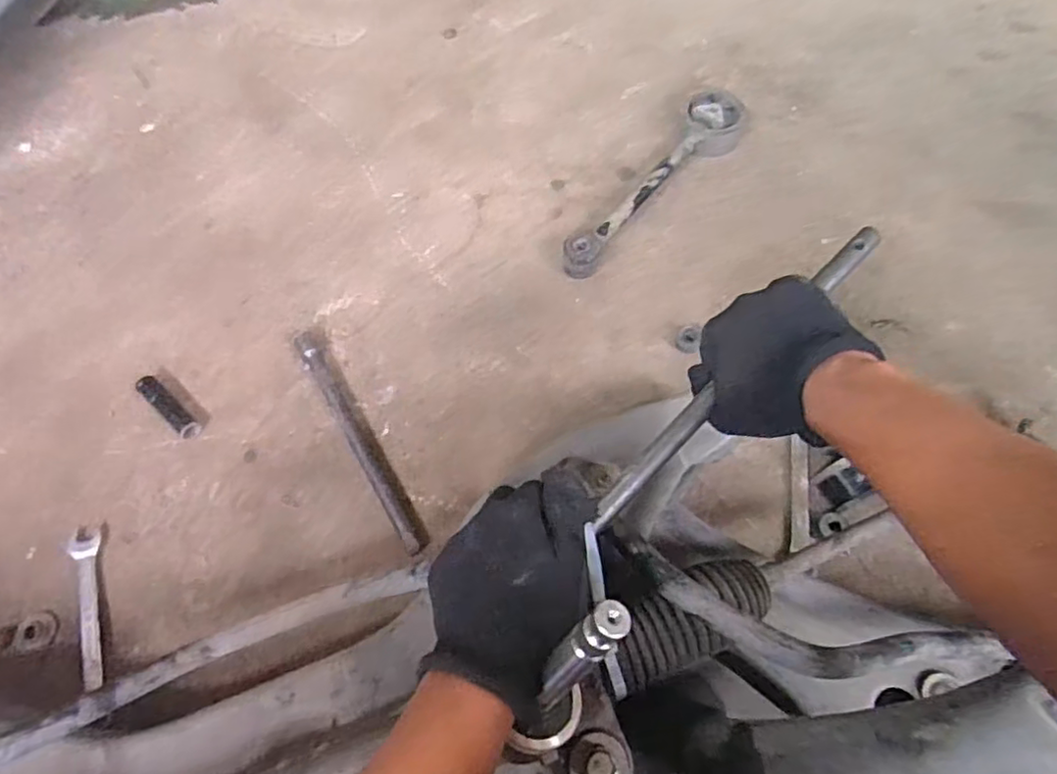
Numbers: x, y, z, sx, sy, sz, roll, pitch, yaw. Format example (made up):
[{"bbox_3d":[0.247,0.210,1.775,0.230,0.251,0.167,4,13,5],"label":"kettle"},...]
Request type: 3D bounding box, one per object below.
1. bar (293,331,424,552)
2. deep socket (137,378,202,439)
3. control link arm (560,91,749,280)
[{"bbox_3d":[-0.161,0.044,0.597,0.021,0.018,0.249,-29,67,-14],"label":"bar"},{"bbox_3d":[-0.348,0.019,0.614,0.084,0.015,0.019,37,69,17],"label":"deep socket"},{"bbox_3d":[0.146,-0.238,0.731,0.069,0.037,0.316,37,71,17],"label":"control link arm"}]

